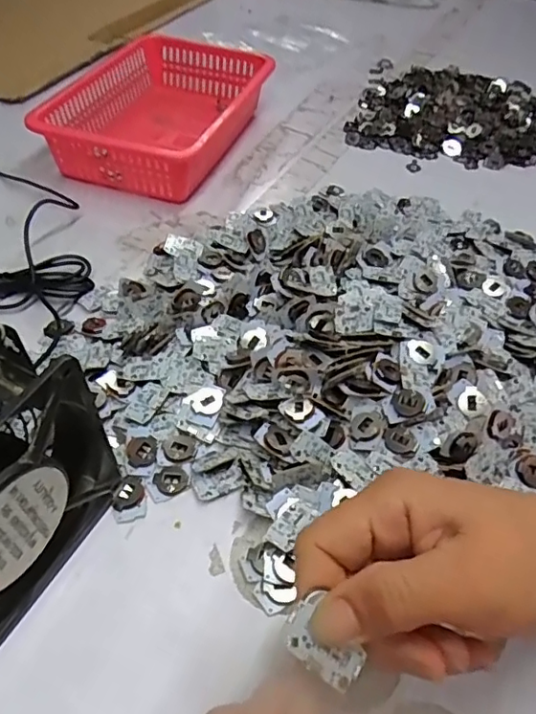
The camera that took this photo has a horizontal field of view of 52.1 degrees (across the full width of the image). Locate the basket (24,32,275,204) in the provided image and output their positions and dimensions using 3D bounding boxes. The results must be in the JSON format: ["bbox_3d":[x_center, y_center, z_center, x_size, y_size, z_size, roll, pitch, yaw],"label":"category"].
[{"bbox_3d":[-0.109,-0.255,0.576,0.162,0.063,0.250,13,48,8],"label":"basket"}]

